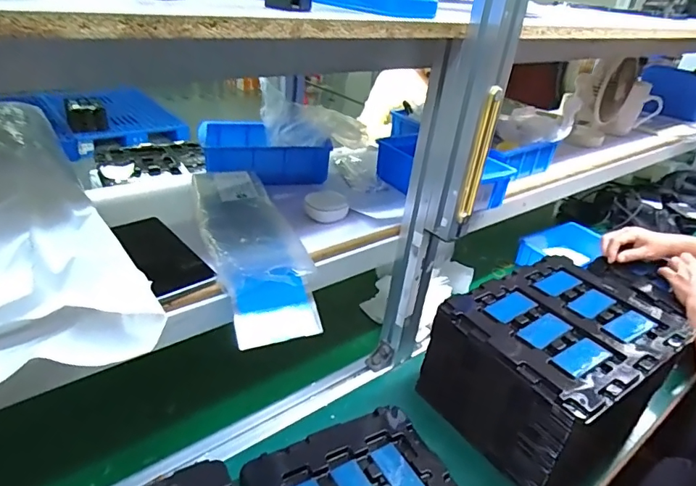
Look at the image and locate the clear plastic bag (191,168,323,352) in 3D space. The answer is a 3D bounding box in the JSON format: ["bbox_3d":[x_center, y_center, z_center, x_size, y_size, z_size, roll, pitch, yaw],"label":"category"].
[{"bbox_3d":[-0.125,0.005,0.600,0.107,0.066,0.320,-8,33,-21],"label":"clear plastic bag"}]

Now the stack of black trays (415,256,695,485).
[{"bbox_3d":[0.287,0.168,0.676,0.271,0.163,0.224,-18,38,-34],"label":"stack of black trays"}]

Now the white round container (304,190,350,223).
[{"bbox_3d":[-0.029,-0.052,0.661,0.060,0.018,0.065,6,31,1],"label":"white round container"}]

